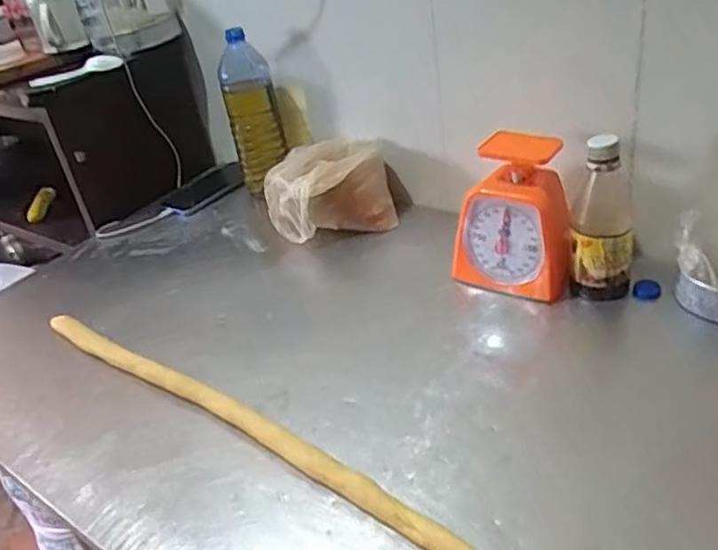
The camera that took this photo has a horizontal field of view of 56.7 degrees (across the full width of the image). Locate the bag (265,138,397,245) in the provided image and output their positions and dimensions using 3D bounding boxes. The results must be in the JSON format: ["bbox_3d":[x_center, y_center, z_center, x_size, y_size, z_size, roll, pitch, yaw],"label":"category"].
[{"bbox_3d":[-0.045,-0.114,0.939,0.164,0.115,0.123,-13,33,-6],"label":"bag"}]

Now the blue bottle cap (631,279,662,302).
[{"bbox_3d":[0.315,0.018,0.729,0.028,0.018,0.028,-5,33,4],"label":"blue bottle cap"}]

